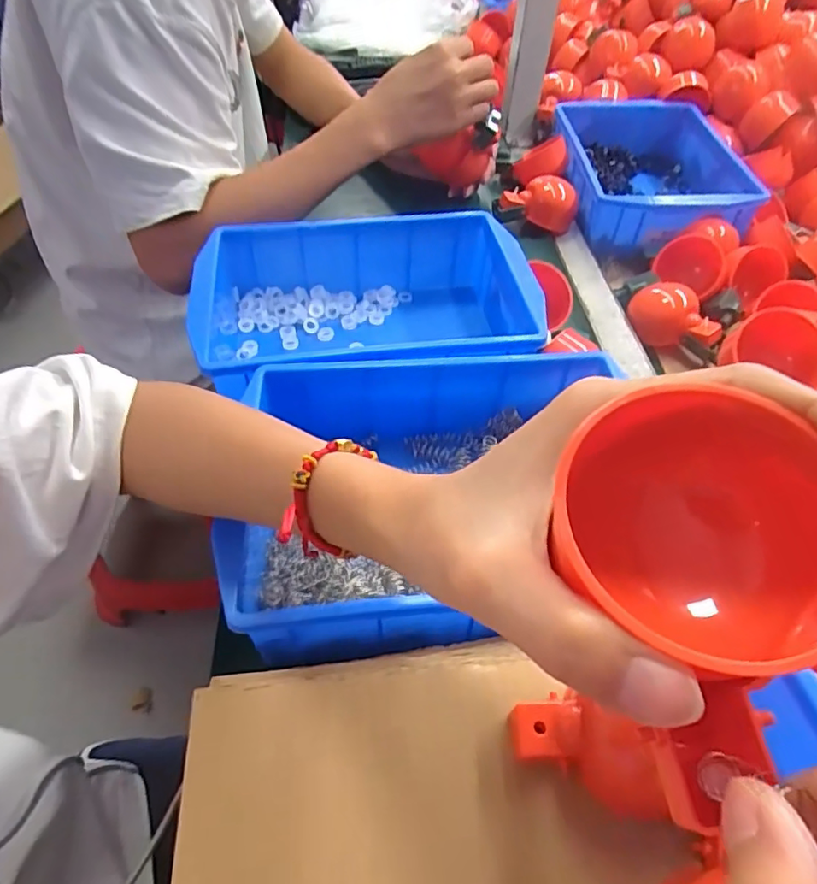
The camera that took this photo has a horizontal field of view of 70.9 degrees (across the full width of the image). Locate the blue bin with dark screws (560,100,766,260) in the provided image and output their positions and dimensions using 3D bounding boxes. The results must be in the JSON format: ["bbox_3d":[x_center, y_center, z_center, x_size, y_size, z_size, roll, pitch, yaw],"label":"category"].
[{"bbox_3d":[0.281,-0.323,0.687,0.185,0.066,0.267,3,50,0],"label":"blue bin with dark screws"}]

